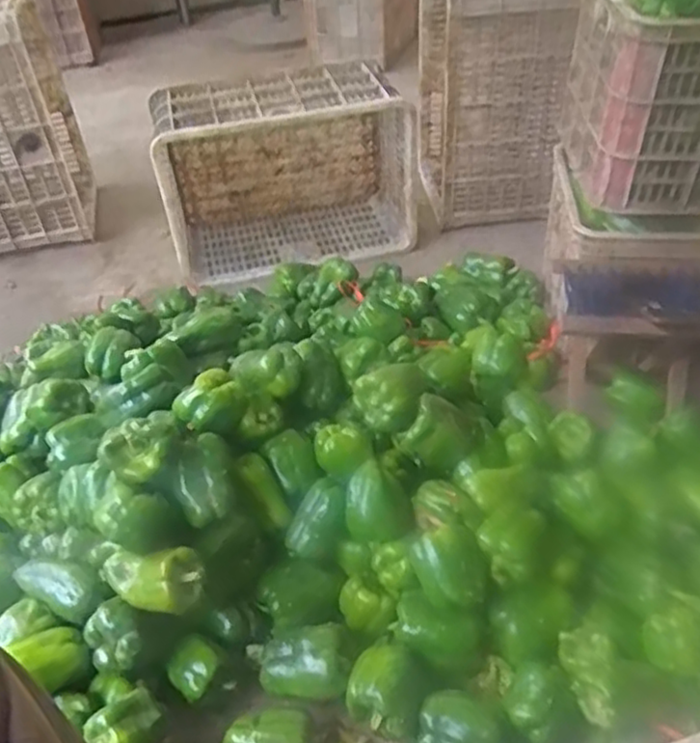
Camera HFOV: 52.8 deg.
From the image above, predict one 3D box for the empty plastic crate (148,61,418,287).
[{"bbox_3d":[-0.162,-0.504,1.800,0.577,0.424,0.407,-13,42,-8],"label":"empty plastic crate"}]

